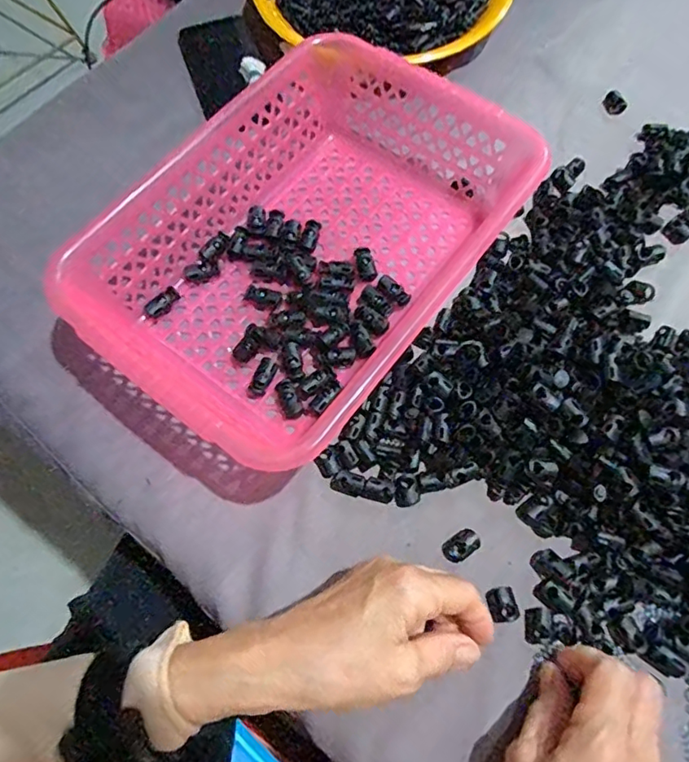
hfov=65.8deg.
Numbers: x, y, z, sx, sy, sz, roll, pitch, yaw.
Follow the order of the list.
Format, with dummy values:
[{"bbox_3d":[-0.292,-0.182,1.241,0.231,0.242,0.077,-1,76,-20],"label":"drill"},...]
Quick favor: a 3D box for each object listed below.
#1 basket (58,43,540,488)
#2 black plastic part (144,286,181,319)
[{"bbox_3d":[-0.019,-0.100,0.385,0.214,0.079,0.298,33,72,15],"label":"basket"},{"bbox_3d":[-0.137,-0.059,0.403,0.012,0.008,0.028,39,74,17],"label":"black plastic part"}]

